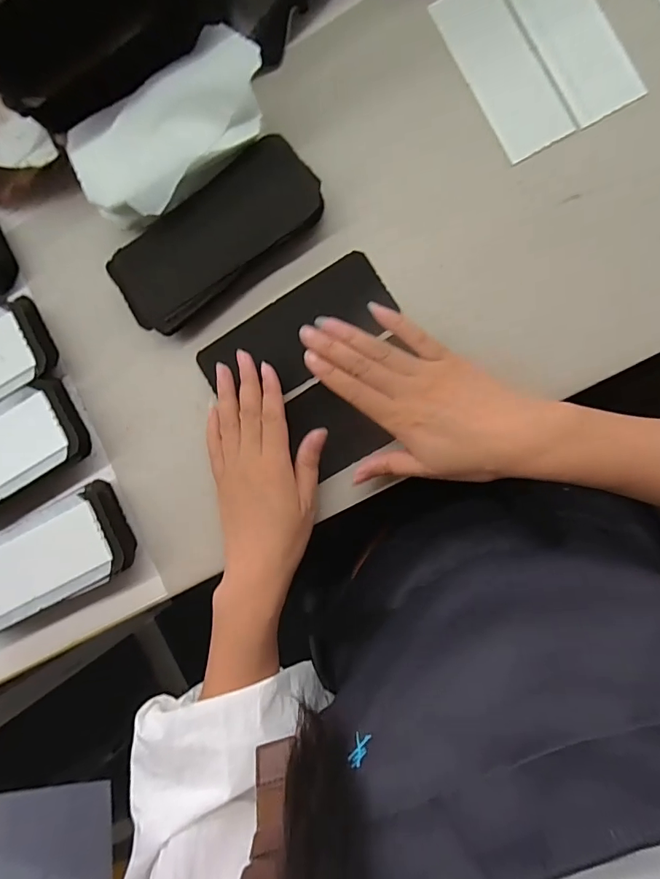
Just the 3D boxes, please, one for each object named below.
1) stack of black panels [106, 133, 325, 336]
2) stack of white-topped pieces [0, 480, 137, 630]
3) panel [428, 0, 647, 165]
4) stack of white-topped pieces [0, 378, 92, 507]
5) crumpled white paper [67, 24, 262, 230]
[{"bbox_3d":[-0.094,-0.169,0.385,0.179,0.026,0.084,-35,85,6],"label":"stack of black panels"},{"bbox_3d":[-0.246,0.105,0.391,0.166,0.032,0.077,-28,86,6],"label":"stack of white-topped pieces"},{"bbox_3d":[0.159,-0.304,0.356,0.105,0.004,0.144,-27,88,10],"label":"panel"},{"bbox_3d":[-0.292,0.020,0.402,0.165,0.036,0.074,-30,87,7],"label":"stack of white-topped pieces"},{"bbox_3d":[-0.124,-0.238,0.366,0.168,0.045,0.090,-32,86,6],"label":"crumpled white paper"}]

